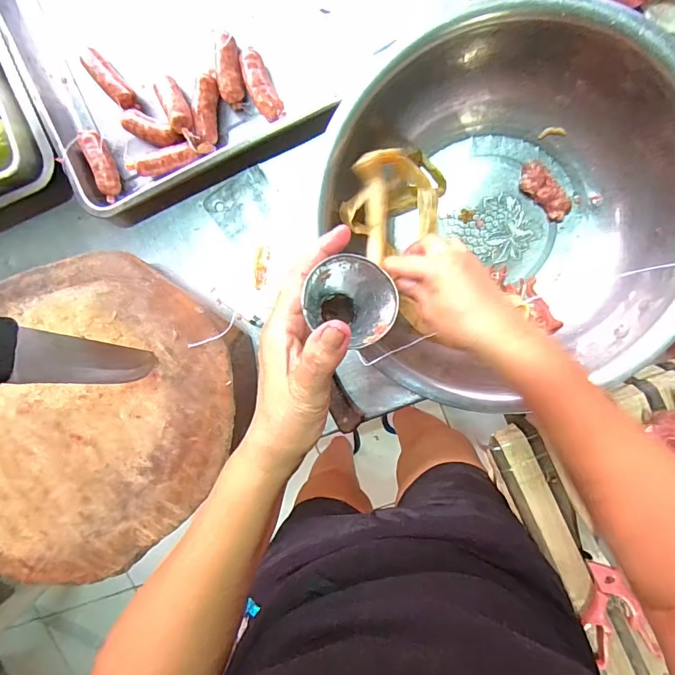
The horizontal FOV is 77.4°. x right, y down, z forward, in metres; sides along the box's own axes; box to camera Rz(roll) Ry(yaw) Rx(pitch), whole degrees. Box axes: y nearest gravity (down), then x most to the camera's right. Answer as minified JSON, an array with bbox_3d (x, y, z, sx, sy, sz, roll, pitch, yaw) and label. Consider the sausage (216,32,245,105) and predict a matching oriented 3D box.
[{"bbox_3d":[-0.130,-0.323,0.508,0.026,0.022,0.073,-3,96,7],"label":"sausage"}]

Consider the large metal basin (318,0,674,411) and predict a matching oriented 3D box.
[{"bbox_3d":[0.176,-0.127,0.458,0.340,0.138,0.363,1,99,5],"label":"large metal basin"}]

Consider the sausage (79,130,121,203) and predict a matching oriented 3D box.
[{"bbox_3d":[-0.306,-0.222,0.547,0.025,0.022,0.088,-23,93,9],"label":"sausage"}]

